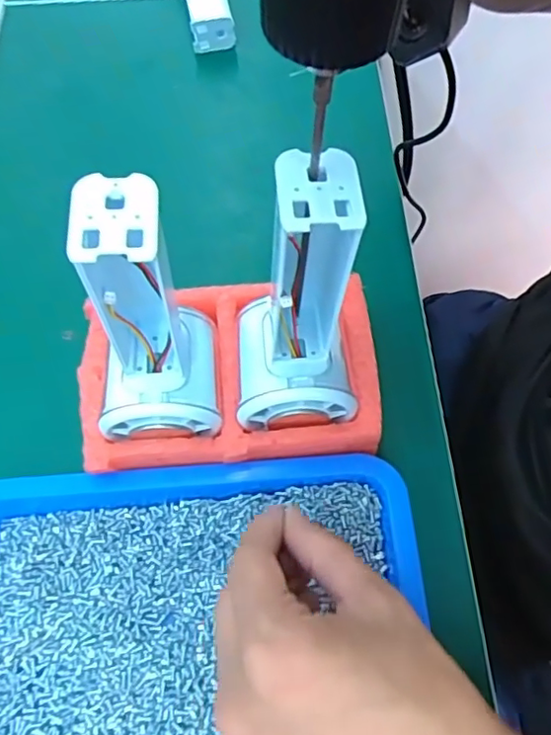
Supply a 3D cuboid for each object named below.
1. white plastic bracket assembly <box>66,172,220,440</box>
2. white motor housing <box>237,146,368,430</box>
[{"bbox_3d":[-0.054,-0.018,0.225,0.048,0.123,0.056,-4,66,0],"label":"white plastic bracket assembly"},{"bbox_3d":[0.009,-0.019,0.234,0.057,0.139,0.056,-9,66,-2],"label":"white motor housing"}]

